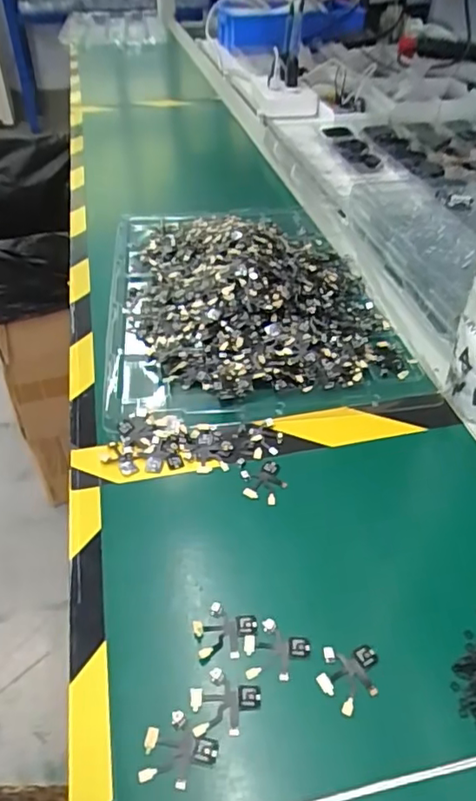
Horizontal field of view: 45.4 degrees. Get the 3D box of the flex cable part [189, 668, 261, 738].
[{"bbox_3d":[-0.006,0.153,0.291,0.035,0.004,0.030,2,42,1],"label":"flex cable part"}]

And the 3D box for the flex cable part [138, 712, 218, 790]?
[{"bbox_3d":[-0.028,0.168,0.274,0.035,0.004,0.031,5,42,4],"label":"flex cable part"}]

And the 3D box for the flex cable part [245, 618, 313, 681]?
[{"bbox_3d":[0.022,0.135,0.311,0.035,0.004,0.032,-3,42,-5],"label":"flex cable part"}]

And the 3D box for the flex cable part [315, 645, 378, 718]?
[{"bbox_3d":[0.059,0.146,0.300,0.033,0.004,0.034,-1,42,-3],"label":"flex cable part"}]

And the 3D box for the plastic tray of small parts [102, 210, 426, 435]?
[{"bbox_3d":[0.005,-0.116,0.564,0.255,0.034,0.350,-4,42,-6],"label":"plastic tray of small parts"}]

